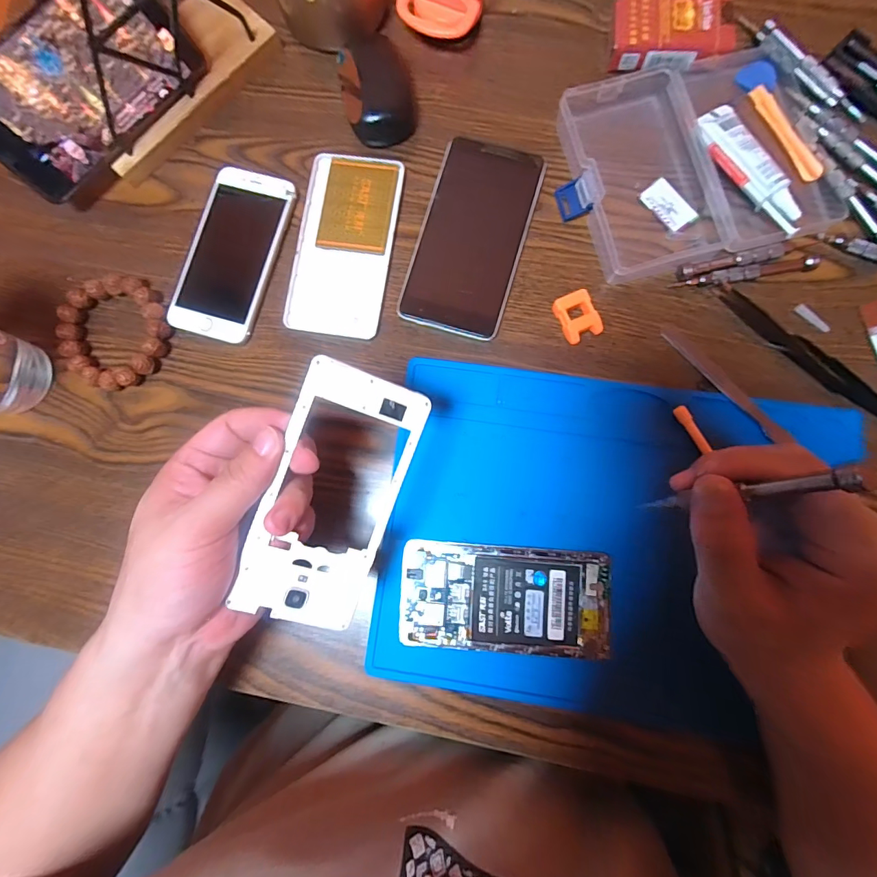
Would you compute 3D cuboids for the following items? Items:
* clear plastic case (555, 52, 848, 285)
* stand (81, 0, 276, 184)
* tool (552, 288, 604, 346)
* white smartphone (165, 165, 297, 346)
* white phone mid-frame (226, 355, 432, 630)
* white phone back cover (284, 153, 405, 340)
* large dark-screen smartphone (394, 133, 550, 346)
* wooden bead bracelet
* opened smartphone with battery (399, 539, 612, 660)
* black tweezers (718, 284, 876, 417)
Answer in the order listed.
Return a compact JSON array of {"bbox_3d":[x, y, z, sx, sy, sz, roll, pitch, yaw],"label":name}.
[{"bbox_3d":[0.188,-0.206,0.313,0.189,0.025,0.148,-14,84,1],"label":"clear plastic case"},{"bbox_3d":[-0.215,-0.296,0.300,0.165,0.106,0.086,-41,84,-2],"label":"stand"},{"bbox_3d":[0.102,-0.089,0.313,0.026,0.015,0.034,-27,83,0],"label":"tool"},{"bbox_3d":[-0.161,-0.144,0.333,0.067,0.009,0.134,16,85,4],"label":"white smartphone"},{"bbox_3d":[-0.057,0.032,0.232,0.067,0.005,0.140,20,90,-17],"label":"white phone mid-frame"},{"bbox_3d":[-0.073,-0.151,0.330,0.072,0.005,0.143,8,85,4],"label":"white phone back cover"},{"bbox_3d":[0.026,-0.153,0.325,0.078,0.008,0.148,16,85,4],"label":"large dark-screen smartphone"},{"bbox_3d":[-0.247,-0.082,0.326,0.079,0.016,0.083,0,84,3],"label":"wooden bead bracelet"},{"bbox_3d":[0.046,0.111,0.295,0.142,0.009,0.070,3,84,3],"label":"opened smartphone with battery"},{"bbox_3d":[0.268,-0.055,0.301,0.162,0.010,0.016,42,88,6],"label":"black tweezers"}]

